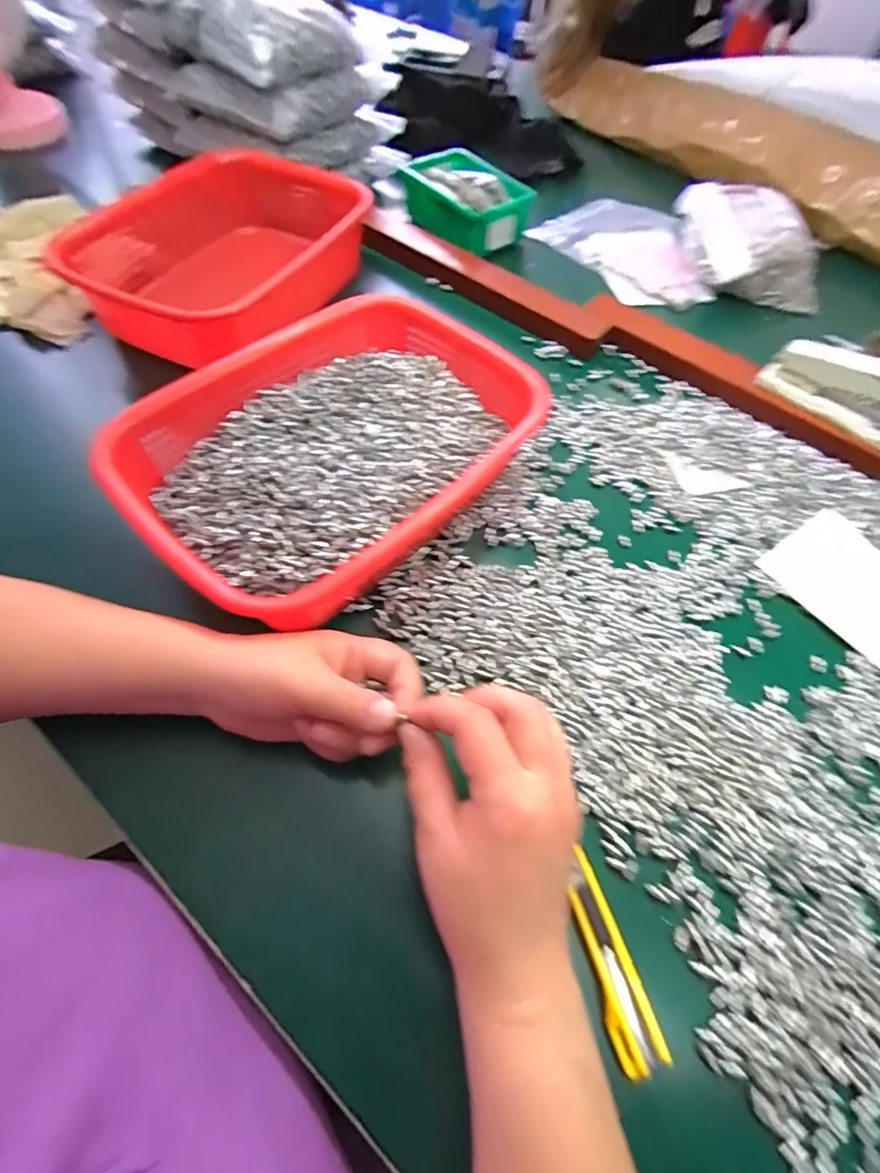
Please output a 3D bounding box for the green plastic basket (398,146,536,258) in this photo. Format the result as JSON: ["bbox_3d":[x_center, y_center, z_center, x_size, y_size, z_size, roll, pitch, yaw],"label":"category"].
[{"bbox_3d":[0.034,-0.480,0.605,0.108,0.047,0.153,-28,66,-18],"label":"green plastic basket"}]

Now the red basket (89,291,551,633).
[{"bbox_3d":[-0.074,-0.100,0.368,0.205,0.071,0.279,37,64,16],"label":"red basket"}]

